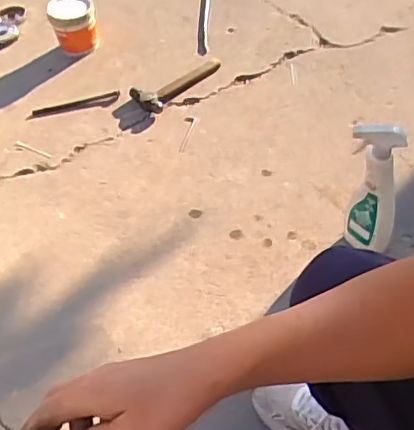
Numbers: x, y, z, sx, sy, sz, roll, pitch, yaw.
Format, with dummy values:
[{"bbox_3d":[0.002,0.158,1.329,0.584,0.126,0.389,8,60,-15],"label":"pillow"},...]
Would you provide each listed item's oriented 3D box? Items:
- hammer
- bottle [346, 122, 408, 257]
[{"bbox_3d":[-0.078,-0.348,1.512,0.248,0.032,0.101,-40,56,-22],"label":"hammer"},{"bbox_3d":[0.287,-0.036,1.010,0.099,0.278,0.047,28,61,27],"label":"bottle"}]

